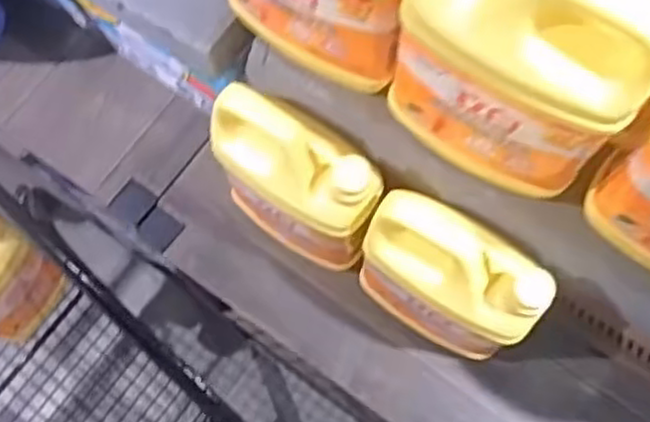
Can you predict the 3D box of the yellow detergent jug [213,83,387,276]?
[{"bbox_3d":[-0.025,-0.022,0.631,0.145,0.183,0.065,38,78,11],"label":"yellow detergent jug"}]

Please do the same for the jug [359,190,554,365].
[{"bbox_3d":[0.100,0.060,0.609,0.139,0.176,0.062,27,76,9],"label":"jug"}]

